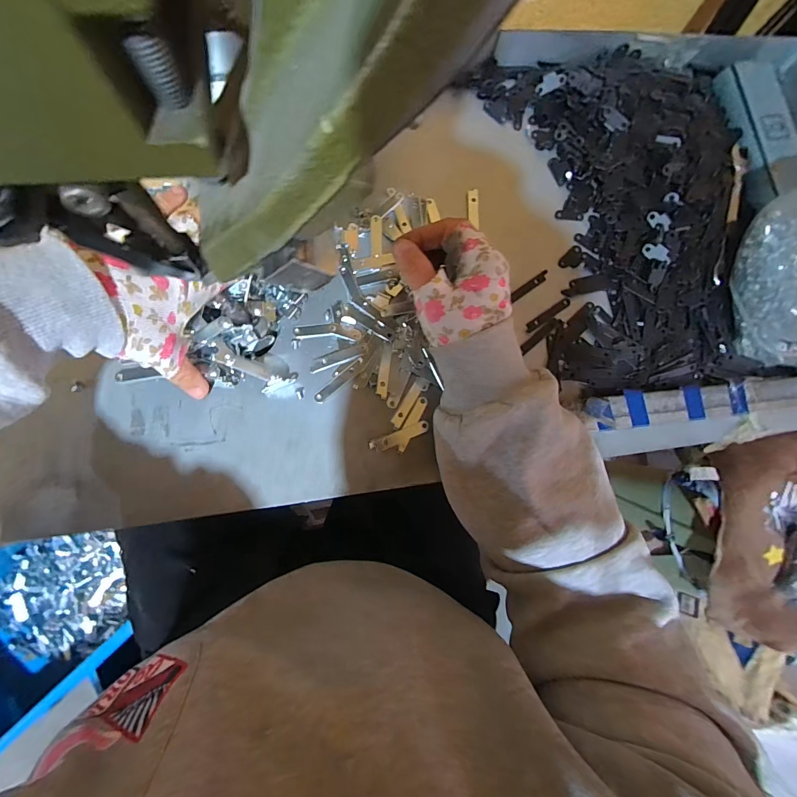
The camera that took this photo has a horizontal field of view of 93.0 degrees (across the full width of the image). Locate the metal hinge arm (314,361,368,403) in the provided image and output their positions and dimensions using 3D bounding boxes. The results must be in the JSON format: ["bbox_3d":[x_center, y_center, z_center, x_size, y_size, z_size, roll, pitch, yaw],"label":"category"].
[{"bbox_3d":[-0.049,-0.015,0.326,0.053,0.004,0.009,-39,89,-9],"label":"metal hinge arm"}]

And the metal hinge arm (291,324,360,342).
[{"bbox_3d":[-0.062,-0.059,0.332,0.057,0.004,0.014,2,83,-6],"label":"metal hinge arm"}]

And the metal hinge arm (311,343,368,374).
[{"bbox_3d":[-0.052,-0.036,0.330,0.052,0.004,0.013,-21,86,-9],"label":"metal hinge arm"}]

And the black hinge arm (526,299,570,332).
[{"bbox_3d":[0.141,-0.079,0.356,0.053,0.004,0.008,-33,88,-9],"label":"black hinge arm"}]

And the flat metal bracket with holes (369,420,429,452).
[{"bbox_3d":[0.001,0.033,0.325,0.053,0.004,0.011,-22,86,-9],"label":"flat metal bracket with holes"}]

